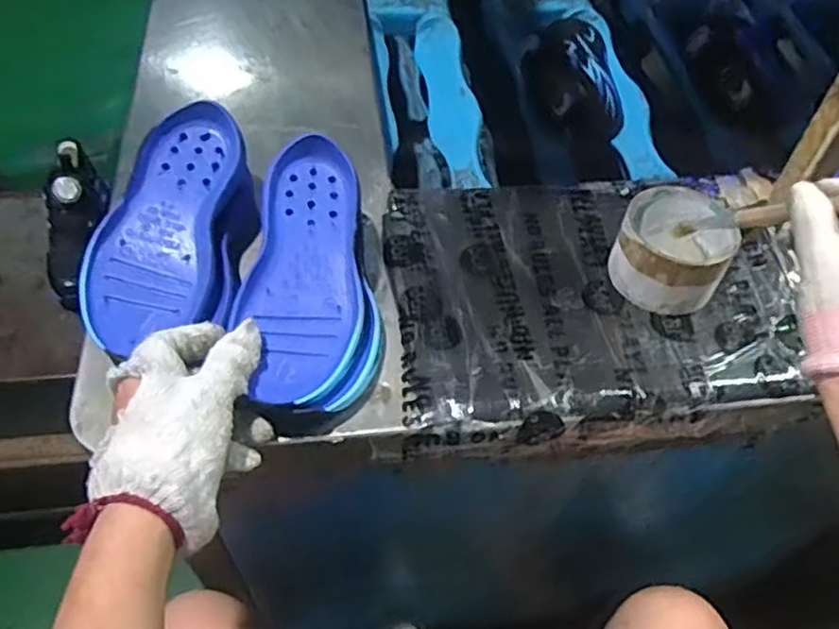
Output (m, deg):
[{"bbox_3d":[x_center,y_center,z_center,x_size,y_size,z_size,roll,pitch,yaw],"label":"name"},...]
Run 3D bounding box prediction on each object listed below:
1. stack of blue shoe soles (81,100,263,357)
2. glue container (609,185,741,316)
[{"bbox_3d":[-0.175,-0.058,0.514,0.088,0.063,0.198,9,61,5],"label":"stack of blue shoe soles"},{"bbox_3d":[0.193,-0.049,0.531,0.080,0.056,0.084,23,54,15],"label":"glue container"}]

